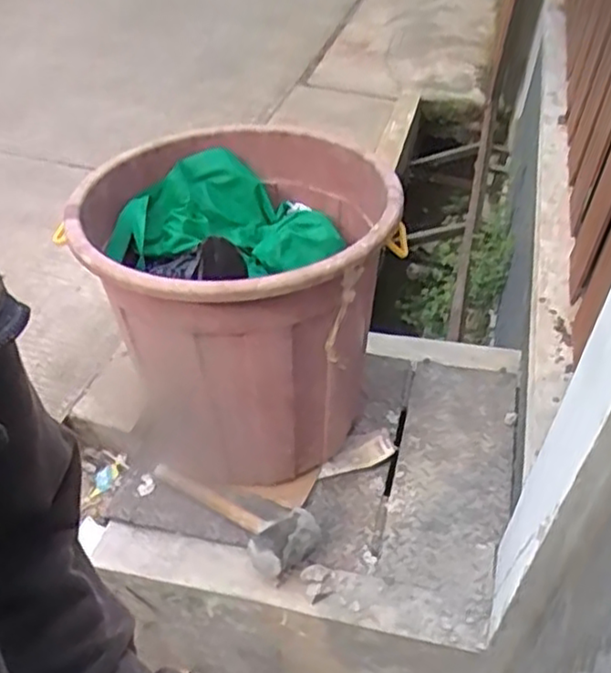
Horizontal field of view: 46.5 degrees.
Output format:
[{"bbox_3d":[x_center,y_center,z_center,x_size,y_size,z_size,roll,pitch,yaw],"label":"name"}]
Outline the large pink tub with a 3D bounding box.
[{"bbox_3d":[-0.111,-0.059,1.216,0.430,0.472,0.535,-21,48,-27],"label":"large pink tub"}]

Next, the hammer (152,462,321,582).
[{"bbox_3d":[-0.123,0.285,1.159,0.316,0.071,0.104,18,42,33],"label":"hammer"}]

